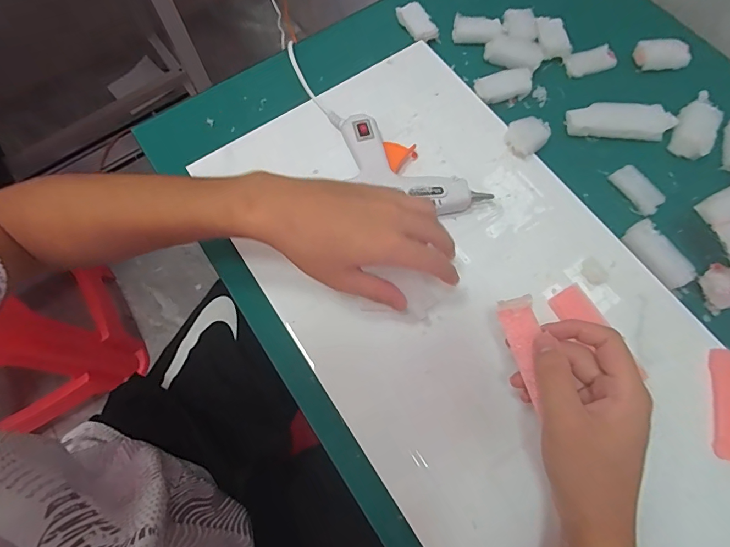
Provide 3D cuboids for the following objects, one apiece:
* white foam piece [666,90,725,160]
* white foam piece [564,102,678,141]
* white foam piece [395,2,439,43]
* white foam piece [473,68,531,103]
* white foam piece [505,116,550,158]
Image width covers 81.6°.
[{"bbox_3d":[0.335,-0.148,0.429,0.035,0.024,0.062,26,72,11],"label":"white foam piece"},{"bbox_3d":[0.263,-0.158,0.439,0.105,0.015,0.035,4,69,3],"label":"white foam piece"},{"bbox_3d":[0.060,-0.293,0.492,0.031,0.008,0.054,-28,71,-9],"label":"white foam piece"},{"bbox_3d":[0.149,-0.201,0.456,0.061,0.019,0.027,-10,69,-2],"label":"white foam piece"},{"bbox_3d":[0.164,-0.138,0.427,0.049,0.017,0.036,-22,88,-19],"label":"white foam piece"}]

